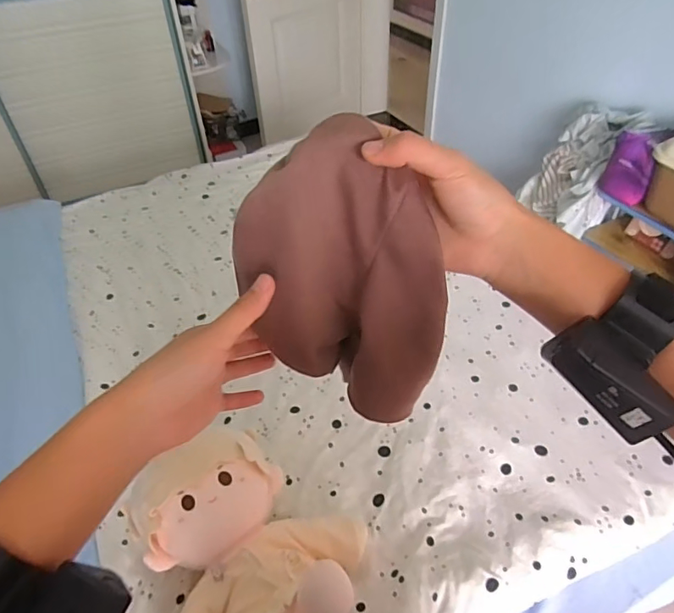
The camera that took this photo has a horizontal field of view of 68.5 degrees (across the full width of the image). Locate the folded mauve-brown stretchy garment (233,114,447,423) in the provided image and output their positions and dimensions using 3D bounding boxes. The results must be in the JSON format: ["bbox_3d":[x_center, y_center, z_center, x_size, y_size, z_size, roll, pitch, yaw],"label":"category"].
[{"bbox_3d":[0.004,-0.019,0.334,0.130,0.178,0.076,24,50,25],"label":"folded mauve-brown stretchy garment"}]

